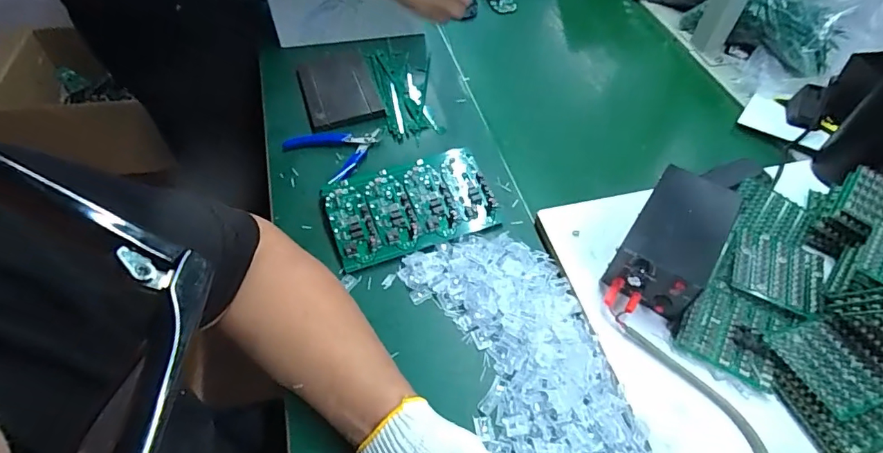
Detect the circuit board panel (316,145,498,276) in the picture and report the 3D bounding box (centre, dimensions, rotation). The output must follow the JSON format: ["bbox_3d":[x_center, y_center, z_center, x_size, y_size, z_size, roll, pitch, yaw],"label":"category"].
[{"bbox_3d":[-0.035,-0.025,0.547,0.182,0.020,0.113,-16,55,-13],"label":"circuit board panel"}]

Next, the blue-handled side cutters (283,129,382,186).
[{"bbox_3d":[-0.132,-0.103,0.604,0.103,0.015,0.101,1,53,-1],"label":"blue-handled side cutters"}]

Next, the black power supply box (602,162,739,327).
[{"bbox_3d":[0.232,0.016,0.486,0.080,0.069,0.164,30,58,20],"label":"black power supply box"}]

